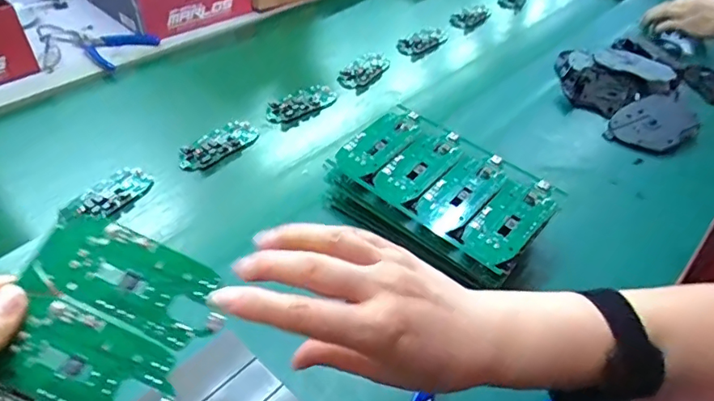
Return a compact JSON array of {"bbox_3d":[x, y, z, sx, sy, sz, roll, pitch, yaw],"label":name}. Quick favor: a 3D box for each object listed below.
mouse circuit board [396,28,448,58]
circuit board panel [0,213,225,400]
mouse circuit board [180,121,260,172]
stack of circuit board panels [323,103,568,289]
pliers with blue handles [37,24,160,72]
[{"bbox_3d":[0.104,-0.255,0.832,0.045,0.017,0.090,35,51,30],"label":"mouse circuit board"},{"bbox_3d":[-0.145,0.102,0.254,0.095,0.008,0.186,24,67,-1],"label":"circuit board panel"},{"bbox_3d":[-0.161,-0.066,0.599,0.047,0.013,0.100,30,49,27],"label":"mouse circuit board"},{"bbox_3d":[0.077,-0.002,0.501,0.194,0.076,0.114,32,50,28],"label":"stack of circuit board panels"},{"bbox_3d":[-0.396,-0.242,0.771,0.185,0.012,0.096,19,45,17],"label":"pliers with blue handles"}]

